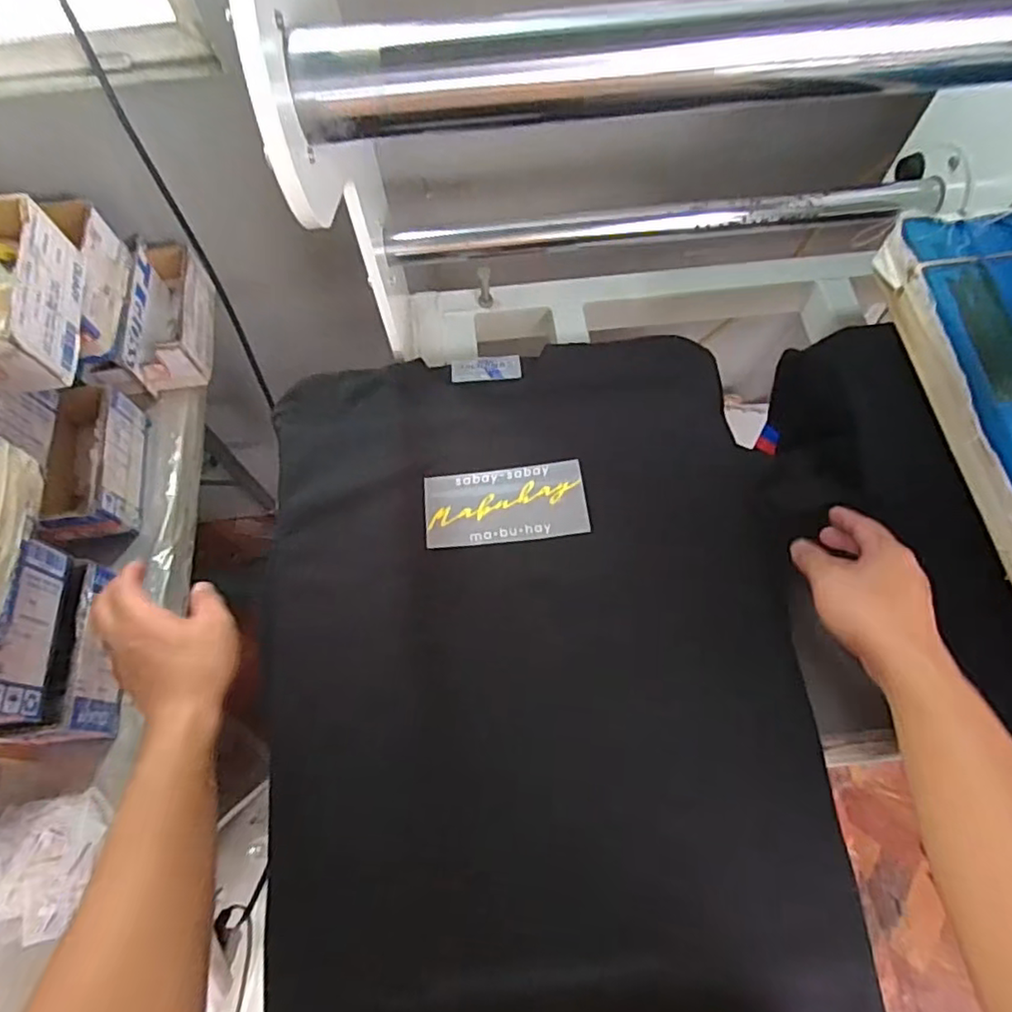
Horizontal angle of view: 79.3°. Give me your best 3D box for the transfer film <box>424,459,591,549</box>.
[{"bbox_3d":[0.000,-0.002,0.546,0.140,0.005,0.069,-6,66,-2],"label":"transfer film"}]

